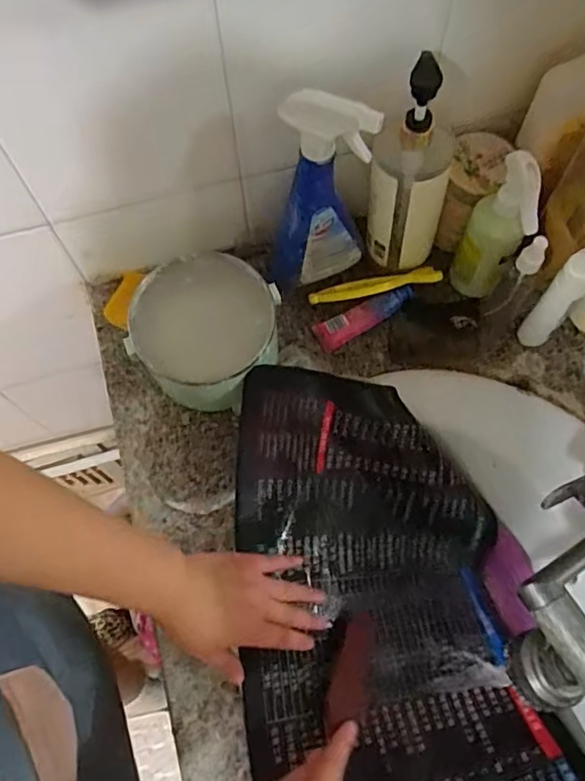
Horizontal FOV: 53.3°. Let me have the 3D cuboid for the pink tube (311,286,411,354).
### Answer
[{"bbox_3d":[0.083,-0.083,0.657,0.115,0.021,0.035,-22,69,-8],"label":"pink tube"}]

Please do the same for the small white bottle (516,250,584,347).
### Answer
[{"bbox_3d":[0.264,-0.084,0.587,0.031,0.142,0.037,37,73,15],"label":"small white bottle"}]

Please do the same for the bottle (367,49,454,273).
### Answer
[{"bbox_3d":[0.115,-0.205,0.574,0.060,0.215,0.064,-38,72,-14],"label":"bottle"}]

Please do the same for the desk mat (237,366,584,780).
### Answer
[{"bbox_3d":[0.120,0.326,0.505,0.280,0.146,0.701,-11,67,-4],"label":"desk mat"}]

